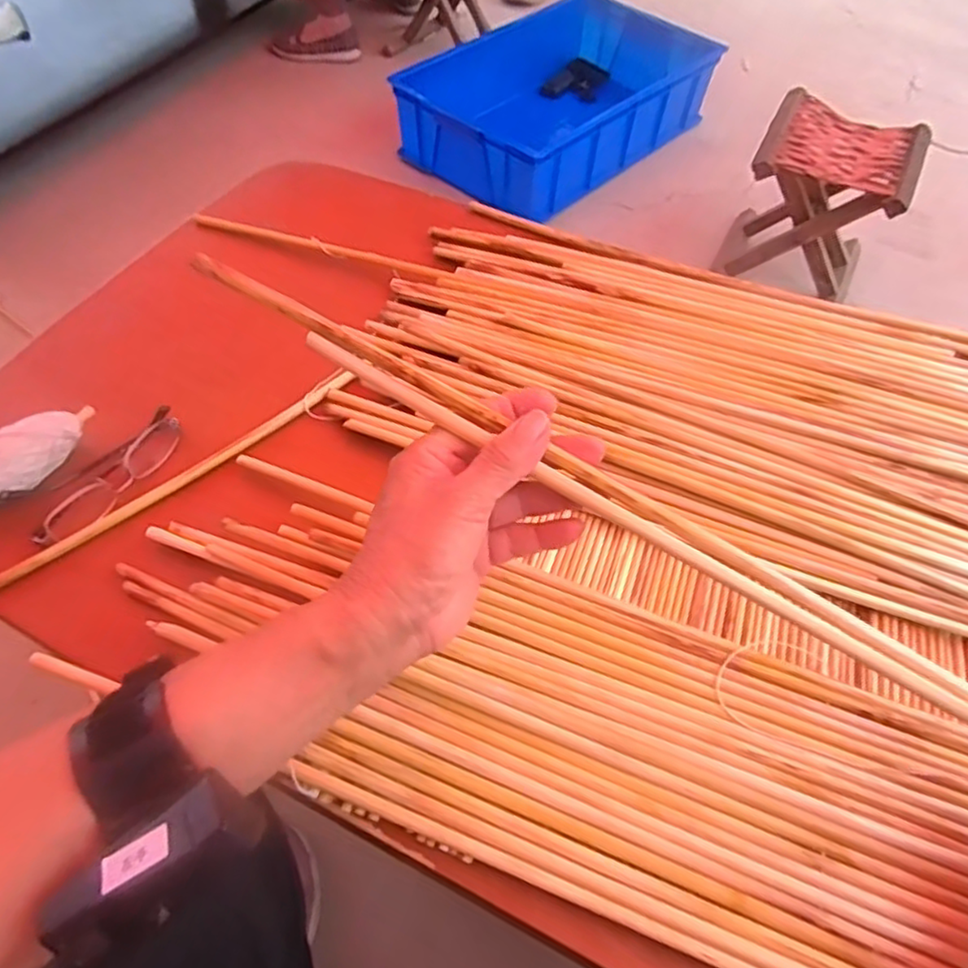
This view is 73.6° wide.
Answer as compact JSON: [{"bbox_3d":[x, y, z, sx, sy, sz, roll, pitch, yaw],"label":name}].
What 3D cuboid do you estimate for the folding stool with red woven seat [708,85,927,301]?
[{"bbox_3d":[0.568,-0.465,1.120,0.243,0.253,0.264,21,58,13],"label":"folding stool with red woven seat"}]

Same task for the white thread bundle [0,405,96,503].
[{"bbox_3d":[-0.346,-0.015,0.468,0.039,0.037,0.132,33,61,20],"label":"white thread bundle"}]

